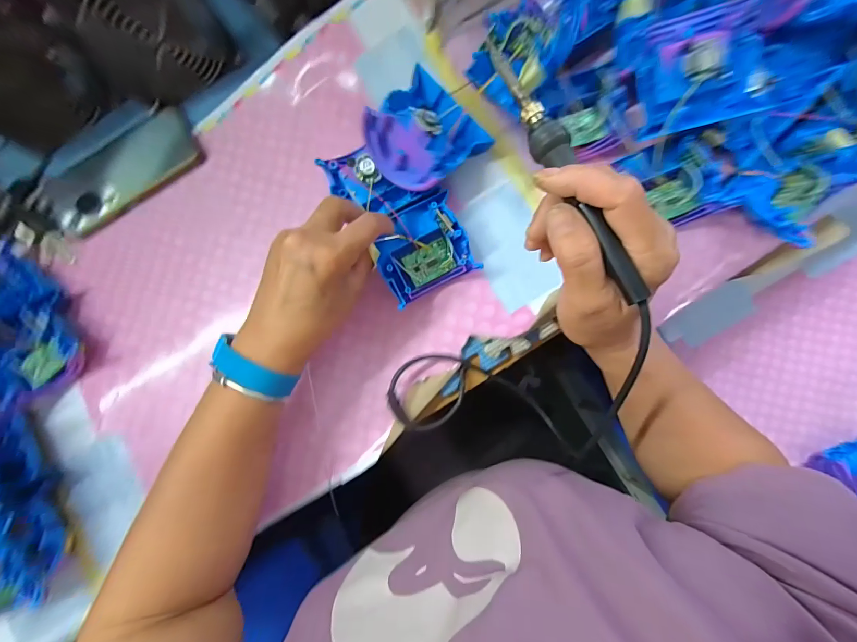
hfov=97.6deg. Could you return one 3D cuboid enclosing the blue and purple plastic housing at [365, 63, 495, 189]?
[{"bbox_3d":[-0.004,-0.163,0.329,0.084,0.050,0.090,42,88,8],"label":"blue and purple plastic housing"}]

